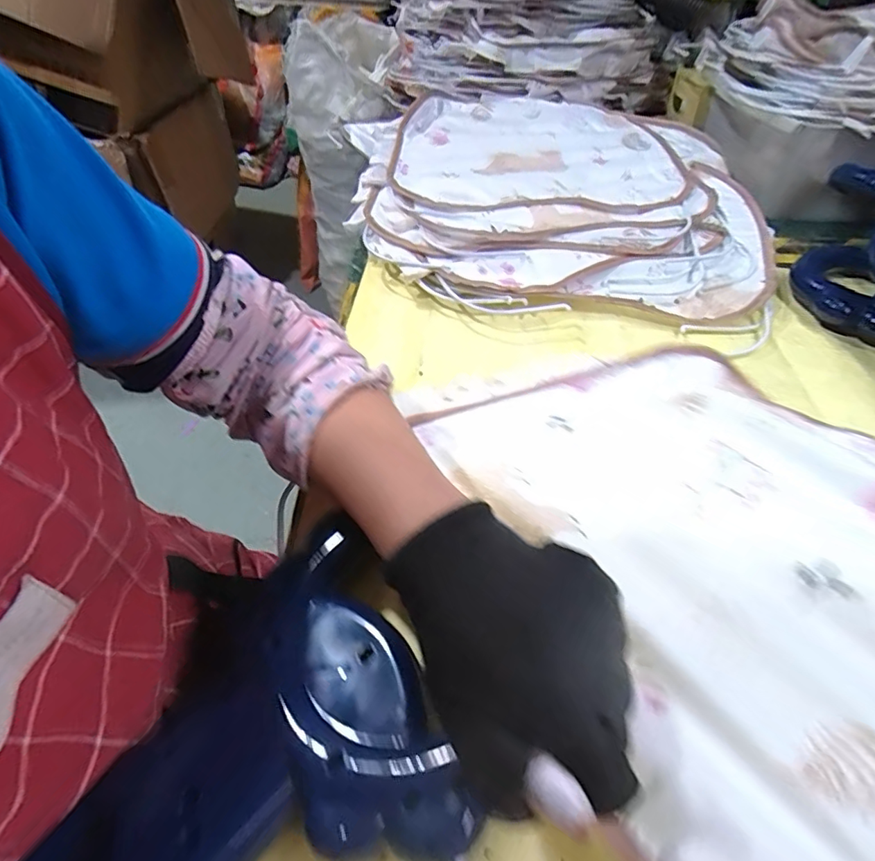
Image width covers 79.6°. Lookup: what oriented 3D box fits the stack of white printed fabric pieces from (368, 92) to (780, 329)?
[{"bbox_3d":[0.147,-0.327,0.700,0.511,0.071,0.532,3,46,1],"label":"stack of white printed fabric pieces"}]

